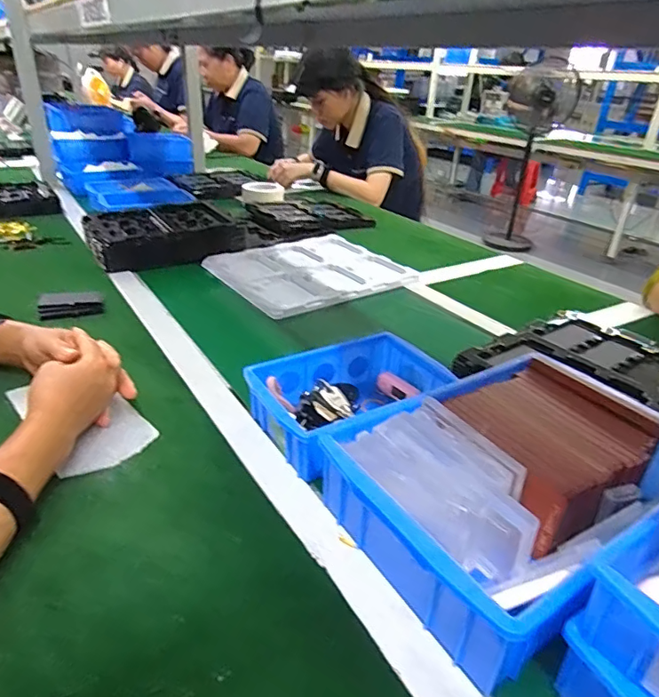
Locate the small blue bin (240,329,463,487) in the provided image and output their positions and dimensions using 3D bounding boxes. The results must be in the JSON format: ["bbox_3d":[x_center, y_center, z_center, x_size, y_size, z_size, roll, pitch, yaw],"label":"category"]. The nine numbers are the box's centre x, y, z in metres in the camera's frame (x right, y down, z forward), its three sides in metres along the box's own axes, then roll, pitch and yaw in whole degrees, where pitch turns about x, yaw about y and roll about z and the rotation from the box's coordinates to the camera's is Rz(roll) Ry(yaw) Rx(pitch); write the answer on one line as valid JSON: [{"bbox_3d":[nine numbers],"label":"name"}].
[{"bbox_3d":[0.034,0.053,0.550,0.219,0.063,0.140,-15,35,-29],"label":"small blue bin"}]

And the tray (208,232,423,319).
[{"bbox_3d":[-0.039,-0.151,0.947,0.316,0.016,0.293,-15,34,-30],"label":"tray"}]

